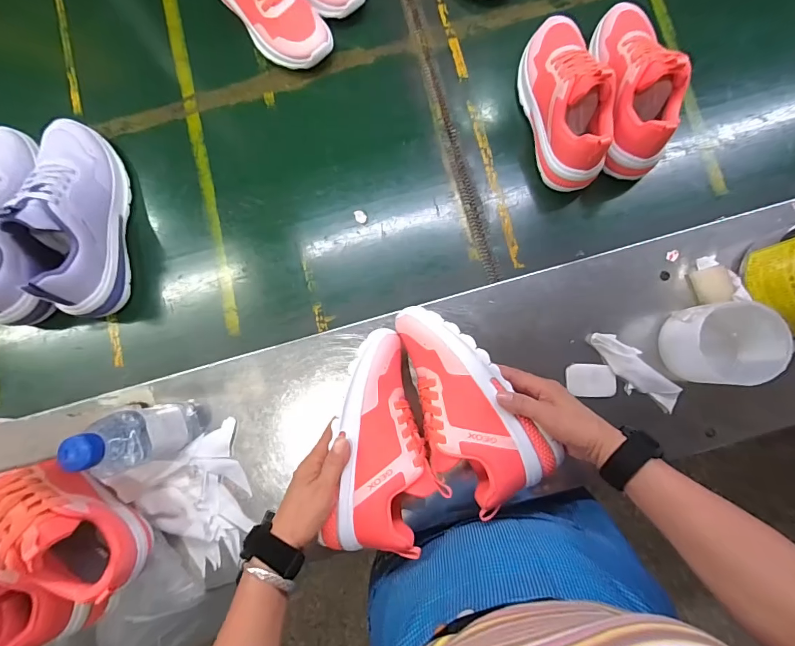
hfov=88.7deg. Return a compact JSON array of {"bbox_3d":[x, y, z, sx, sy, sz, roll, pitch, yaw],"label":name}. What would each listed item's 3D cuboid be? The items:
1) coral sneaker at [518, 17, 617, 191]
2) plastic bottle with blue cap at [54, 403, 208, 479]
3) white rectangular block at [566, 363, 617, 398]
[{"bbox_3d":[0.217,-0.293,0.519,0.077,0.116,0.215,-12,84,1],"label":"coral sneaker"},{"bbox_3d":[-0.271,0.122,0.437,0.057,0.158,0.060,-12,84,1],"label":"plastic bottle with blue cap"},{"bbox_3d":[0.241,0.071,0.507,0.058,0.012,0.039,3,84,2],"label":"white rectangular block"}]

